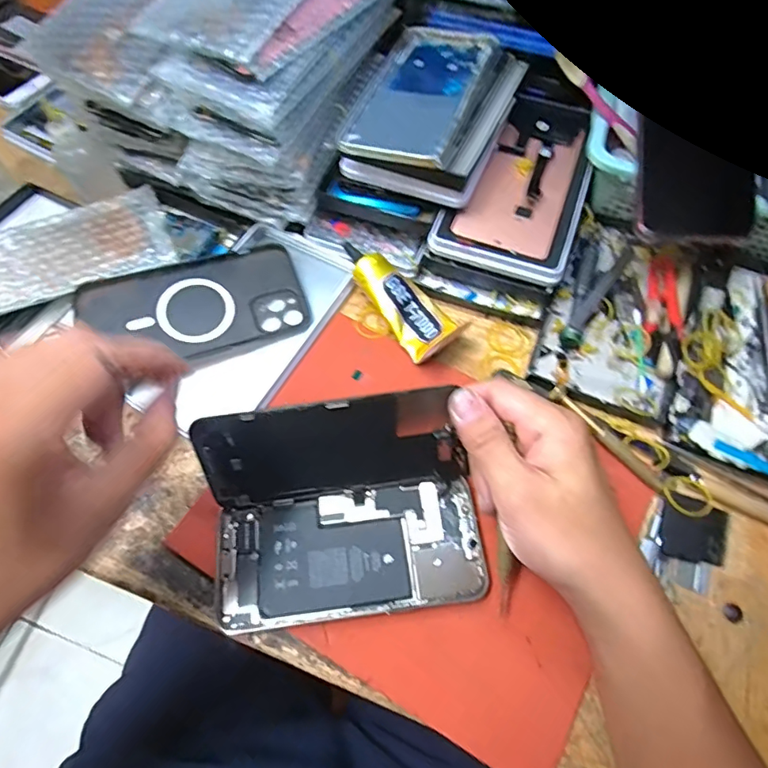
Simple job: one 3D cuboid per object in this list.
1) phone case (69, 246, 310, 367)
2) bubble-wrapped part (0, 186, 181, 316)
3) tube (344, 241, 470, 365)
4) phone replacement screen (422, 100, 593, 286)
[{"bbox_3d":[-0.142,-0.061,0.389,0.158,0.019,0.085,-20,67,-9],"label":"phone case"},{"bbox_3d":[-0.262,-0.097,0.405,0.176,0.022,0.089,-25,67,-11],"label":"bubble-wrapped part"},{"bbox_3d":[0.009,-0.069,0.384,0.042,0.025,0.117,-35,70,-15],"label":"tube"},{"bbox_3d":[0.111,-0.161,0.406,0.099,0.016,0.167,20,69,8],"label":"phone replacement screen"}]

